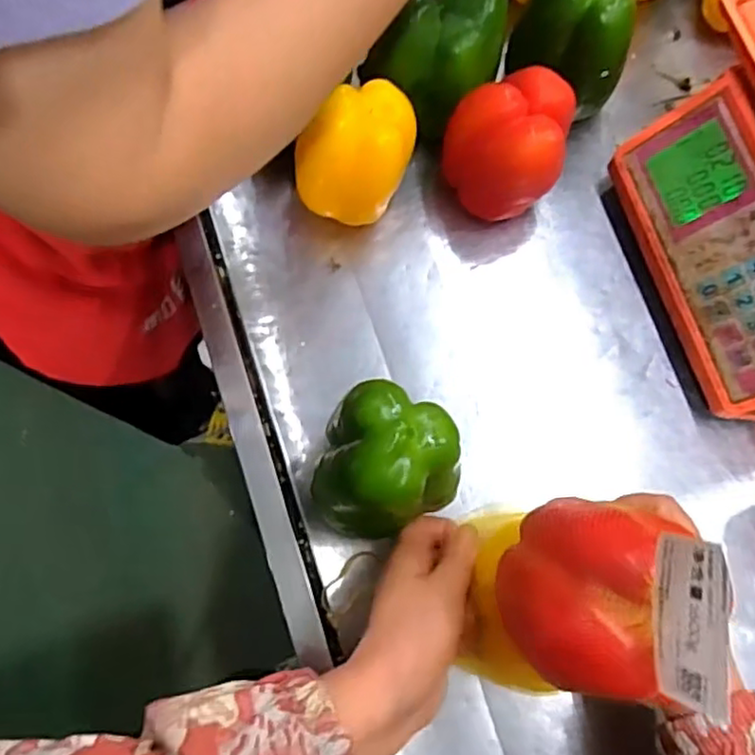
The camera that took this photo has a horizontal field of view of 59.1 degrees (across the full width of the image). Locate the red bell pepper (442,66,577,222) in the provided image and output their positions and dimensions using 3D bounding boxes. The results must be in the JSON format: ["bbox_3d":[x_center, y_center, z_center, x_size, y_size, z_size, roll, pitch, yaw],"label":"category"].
[{"bbox_3d":[0.086,-0.156,0.465,0.078,0.087,0.073,0,76,-2],"label":"red bell pepper"}]

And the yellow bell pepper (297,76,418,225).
[{"bbox_3d":[-0.015,-0.152,0.459,0.073,0.085,0.080,13,76,2],"label":"yellow bell pepper"}]

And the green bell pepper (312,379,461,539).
[{"bbox_3d":[0.007,0.050,0.372,0.076,0.081,0.076,0,76,-2],"label":"green bell pepper"}]

